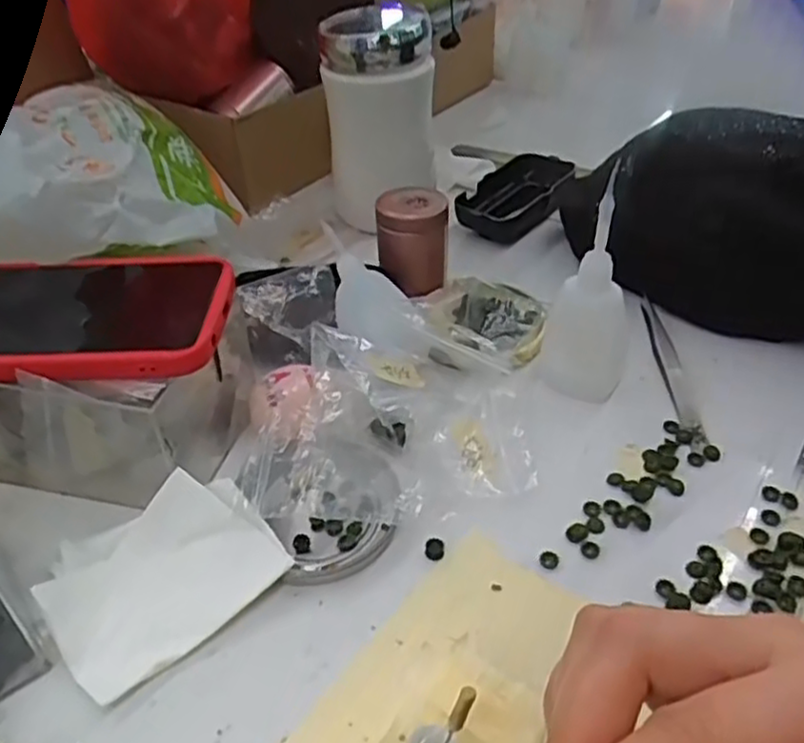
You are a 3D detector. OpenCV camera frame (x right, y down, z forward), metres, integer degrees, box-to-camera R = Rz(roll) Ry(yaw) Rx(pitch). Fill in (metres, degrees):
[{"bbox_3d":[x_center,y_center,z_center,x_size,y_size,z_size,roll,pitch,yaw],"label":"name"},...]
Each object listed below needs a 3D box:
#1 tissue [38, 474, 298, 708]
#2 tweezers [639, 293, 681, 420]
[{"bbox_3d":[-0.102,0.082,0.299,0.088,0.028,0.068,-28,47,-27],"label":"tissue"},{"bbox_3d":[0.152,-0.014,0.415,0.016,0.005,0.109,3,41,5],"label":"tweezers"}]

